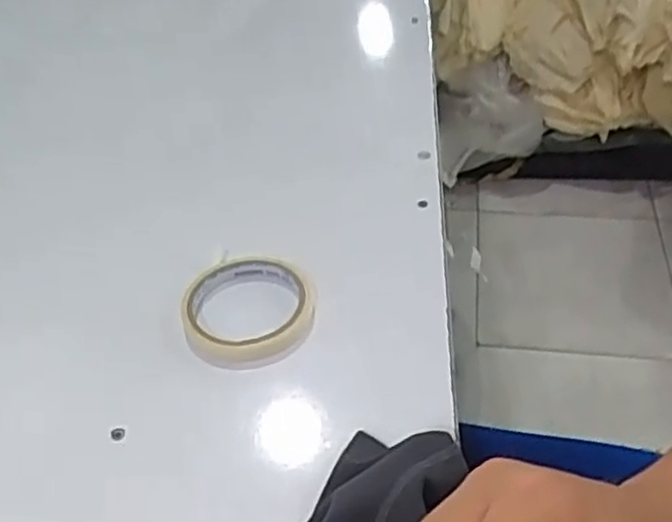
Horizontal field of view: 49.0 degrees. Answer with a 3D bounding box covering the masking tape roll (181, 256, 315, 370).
[{"bbox_3d":[-0.063,0.035,0.532,0.092,0.024,0.088,-3,45,3],"label":"masking tape roll"}]

